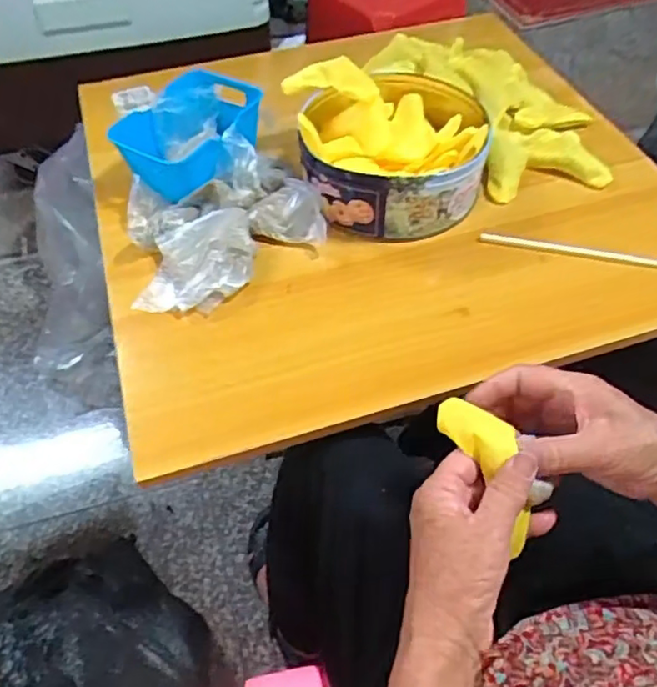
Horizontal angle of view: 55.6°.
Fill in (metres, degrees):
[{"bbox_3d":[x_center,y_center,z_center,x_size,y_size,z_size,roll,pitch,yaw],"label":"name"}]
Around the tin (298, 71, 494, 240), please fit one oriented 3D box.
[{"bbox_3d":[0.061,-0.207,0.646,0.190,0.073,0.203,2,52,3],"label":"tin"}]

